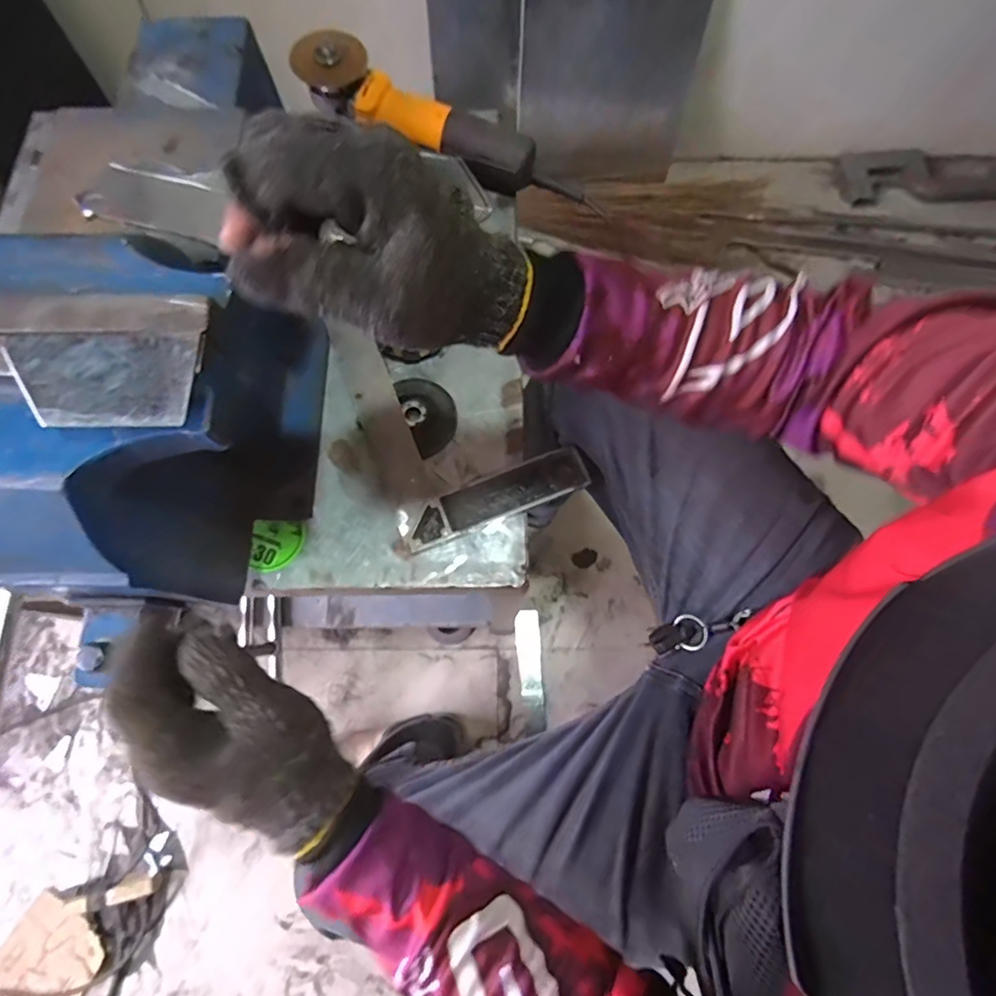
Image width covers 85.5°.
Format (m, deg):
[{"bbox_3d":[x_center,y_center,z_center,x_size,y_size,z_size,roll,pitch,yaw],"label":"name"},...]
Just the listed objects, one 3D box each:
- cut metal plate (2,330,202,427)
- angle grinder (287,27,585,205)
[{"bbox_3d":[-0.202,-0.060,0.271,0.095,0.004,0.051,-1,73,0],"label":"cut metal plate"},{"bbox_3d":[-0.085,-0.431,0.623,0.306,0.074,0.071,24,74,-5],"label":"angle grinder"}]

